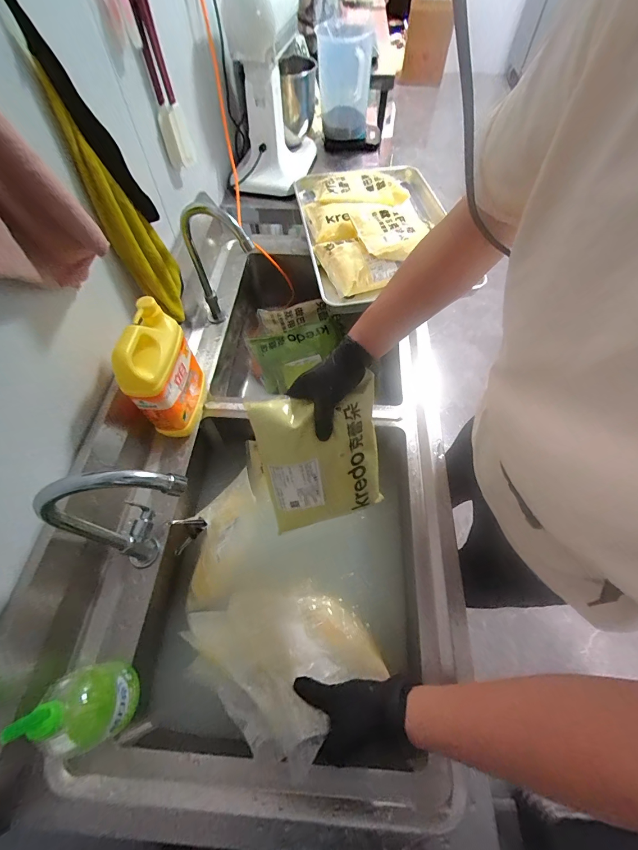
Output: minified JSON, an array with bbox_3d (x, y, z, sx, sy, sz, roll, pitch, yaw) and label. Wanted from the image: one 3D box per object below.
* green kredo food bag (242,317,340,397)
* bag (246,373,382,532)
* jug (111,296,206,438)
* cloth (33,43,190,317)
[{"bbox_3d":[-0.053,-0.208,0.946,0.249,0.043,0.184,-23,62,-13],"label":"green kredo food bag"},{"bbox_3d":[0.007,0.058,0.543,0.184,0.264,0.036,-13,28,-6],"label":"bag"},{"bbox_3d":[-0.259,-0.089,0.582,0.073,0.195,0.132,3,59,2],"label":"jug"},{"bbox_3d":[-0.299,-0.317,0.564,0.082,0.315,0.081,-19,61,-11],"label":"cloth"}]

